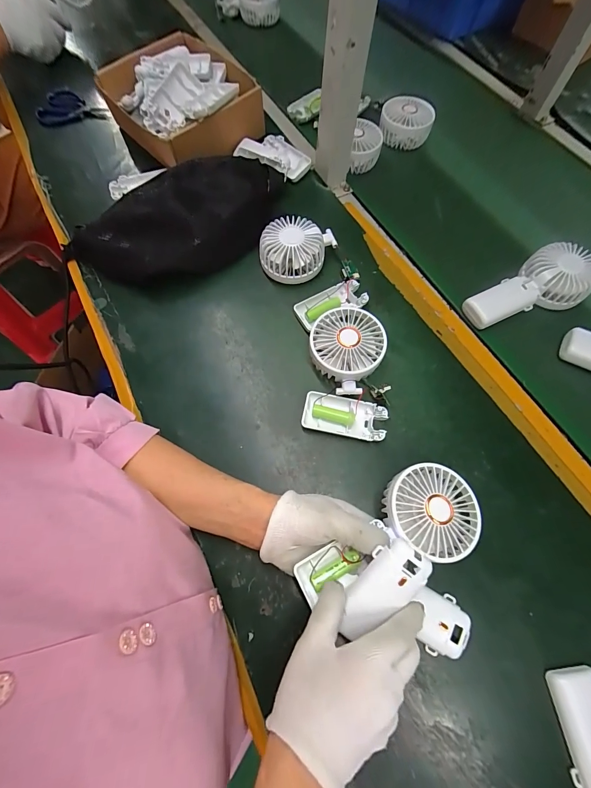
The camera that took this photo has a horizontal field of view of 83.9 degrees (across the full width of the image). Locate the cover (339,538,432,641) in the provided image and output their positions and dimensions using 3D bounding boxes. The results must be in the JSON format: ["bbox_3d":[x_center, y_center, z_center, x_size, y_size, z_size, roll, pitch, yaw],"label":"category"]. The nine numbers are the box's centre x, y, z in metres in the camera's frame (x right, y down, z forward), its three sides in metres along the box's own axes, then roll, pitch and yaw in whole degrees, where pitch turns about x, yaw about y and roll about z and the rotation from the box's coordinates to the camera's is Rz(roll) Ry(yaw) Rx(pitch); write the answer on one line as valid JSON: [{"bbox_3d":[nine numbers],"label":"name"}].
[{"bbox_3d":[0.072,0.164,0.276,0.088,0.016,0.041,-43,74,-4],"label":"cover"}]

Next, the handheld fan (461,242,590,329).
[{"bbox_3d":[0.314,-0.142,0.437,0.171,0.035,0.081,-24,70,-9],"label":"handheld fan"}]

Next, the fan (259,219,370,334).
[{"bbox_3d":[0.024,-0.168,0.439,0.105,0.046,0.158,-30,71,-11],"label":"fan"}]

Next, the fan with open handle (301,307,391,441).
[{"bbox_3d":[0.062,-0.027,0.387,0.091,0.044,0.149,6,69,3],"label":"fan with open handle"}]

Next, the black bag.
[{"bbox_3d":[-0.155,-0.237,0.451,0.318,0.078,0.143,-24,70,-9],"label":"black bag"}]

